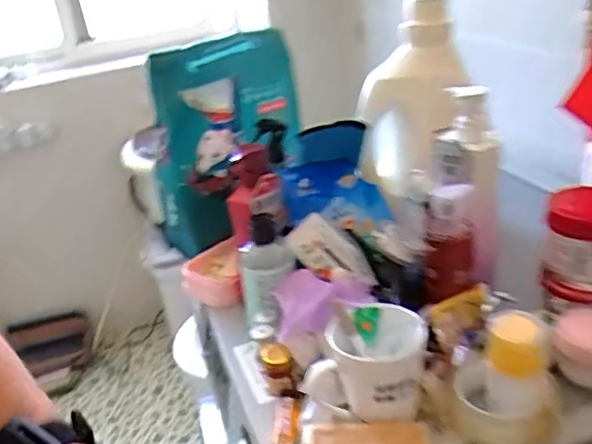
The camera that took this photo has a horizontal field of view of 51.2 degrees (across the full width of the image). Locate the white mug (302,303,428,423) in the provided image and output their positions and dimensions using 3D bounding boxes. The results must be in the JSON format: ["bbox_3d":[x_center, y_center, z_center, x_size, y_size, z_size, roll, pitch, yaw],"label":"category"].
[{"bbox_3d":[0.067,0.124,0.554,0.102,0.075,0.086,3,27,19],"label":"white mug"}]

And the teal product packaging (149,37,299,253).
[{"bbox_3d":[-0.087,-0.113,0.849,0.212,0.264,0.061,-16,27,-19],"label":"teal product packaging"}]

